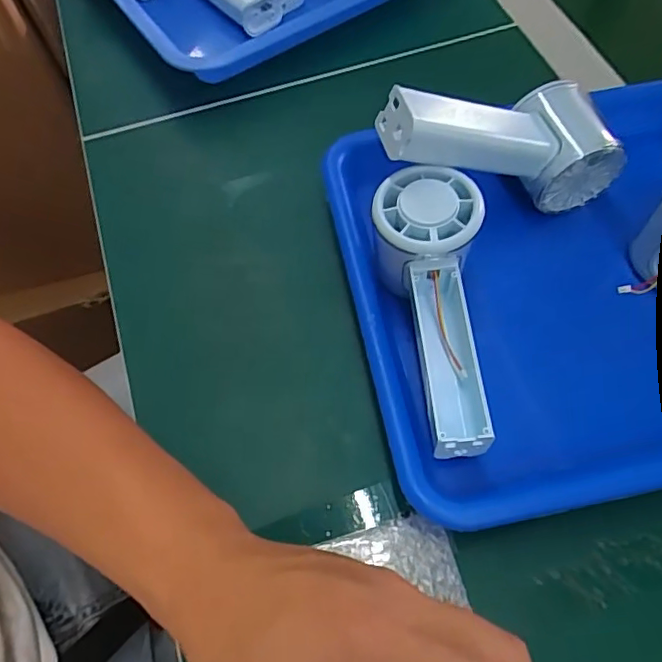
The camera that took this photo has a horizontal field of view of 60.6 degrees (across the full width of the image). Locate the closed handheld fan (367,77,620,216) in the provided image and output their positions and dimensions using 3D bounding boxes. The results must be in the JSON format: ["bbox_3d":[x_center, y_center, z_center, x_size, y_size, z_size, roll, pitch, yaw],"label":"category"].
[{"bbox_3d":[0.098,-0.110,0.324,0.151,0.051,0.049,0,59,-22],"label":"closed handheld fan"}]

